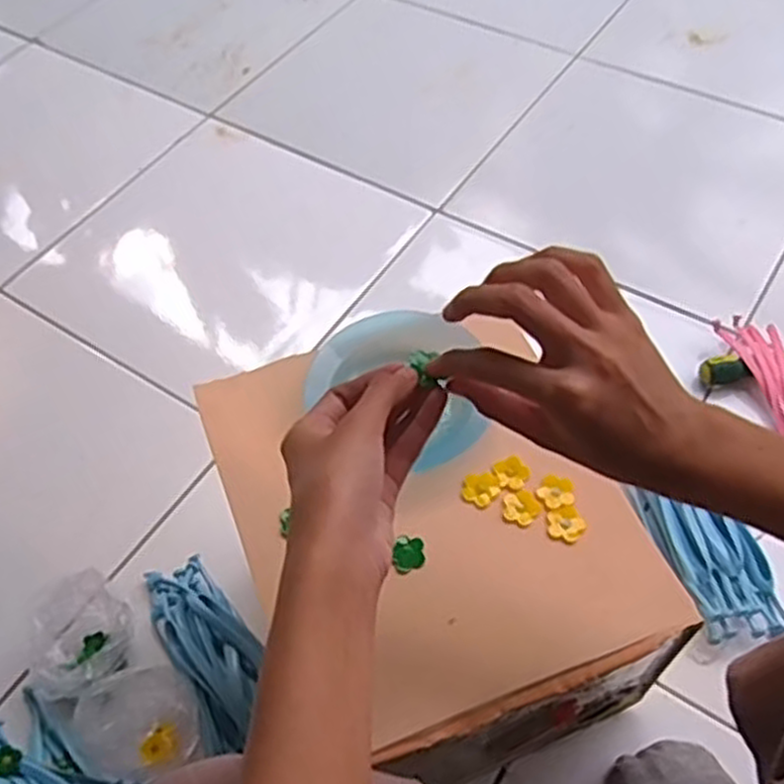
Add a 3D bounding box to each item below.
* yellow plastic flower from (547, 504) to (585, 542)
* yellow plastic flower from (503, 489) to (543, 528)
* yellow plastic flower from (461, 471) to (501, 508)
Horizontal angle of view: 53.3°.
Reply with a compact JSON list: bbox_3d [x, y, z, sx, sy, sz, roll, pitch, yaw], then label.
[{"bbox_3d":[0.111,0.083,0.499,0.023,0.004,0.024,-2,56,3],"label":"yellow plastic flower"},{"bbox_3d":[0.084,0.074,0.507,0.025,0.004,0.024,-2,56,3],"label":"yellow plastic flower"},{"bbox_3d":[0.059,0.064,0.520,0.024,0.004,0.026,-2,56,3],"label":"yellow plastic flower"}]

